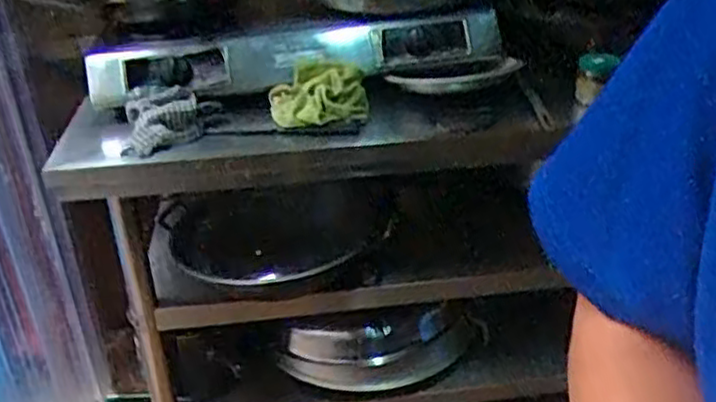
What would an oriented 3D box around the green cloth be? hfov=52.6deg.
[{"bbox_3d":[-0.062,-0.171,1.147,0.151,0.084,0.075,-2,30,-2],"label":"green cloth"}]

